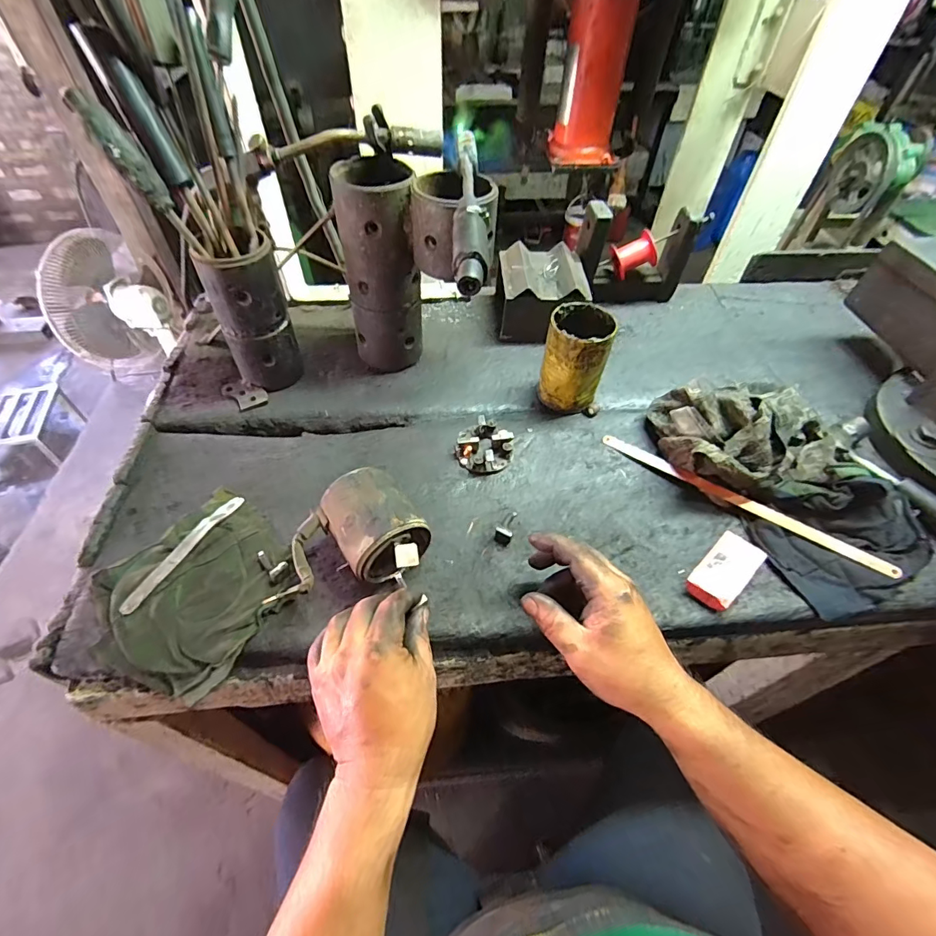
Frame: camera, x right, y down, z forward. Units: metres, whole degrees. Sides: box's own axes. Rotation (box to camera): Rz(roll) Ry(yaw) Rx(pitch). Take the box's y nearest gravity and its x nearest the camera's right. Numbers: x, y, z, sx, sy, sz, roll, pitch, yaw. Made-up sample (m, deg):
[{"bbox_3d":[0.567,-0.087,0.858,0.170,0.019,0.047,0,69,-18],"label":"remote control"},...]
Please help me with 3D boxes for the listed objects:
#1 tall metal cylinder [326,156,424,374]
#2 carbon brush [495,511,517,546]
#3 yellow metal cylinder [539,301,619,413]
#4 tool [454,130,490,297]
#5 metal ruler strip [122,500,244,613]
[{"bbox_3d":[-0.104,-0.235,0.567,0.087,0.229,0.079,-8,52,-8],"label":"tall metal cylinder"},{"bbox_3d":[0.041,0.059,0.489,0.018,0.015,0.042,12,52,7],"label":"carbon brush"},{"bbox_3d":[0.131,-0.132,0.570,0.074,0.120,0.073,13,52,8],"label":"yellow metal cylinder"},{"bbox_3d":[0.003,-0.249,0.429,0.029,0.035,0.252,1,51,-1],"label":"tool"},{"bbox_3d":[-0.284,0.080,0.461,0.019,0.005,0.145,24,48,10],"label":"metal ruler strip"}]

